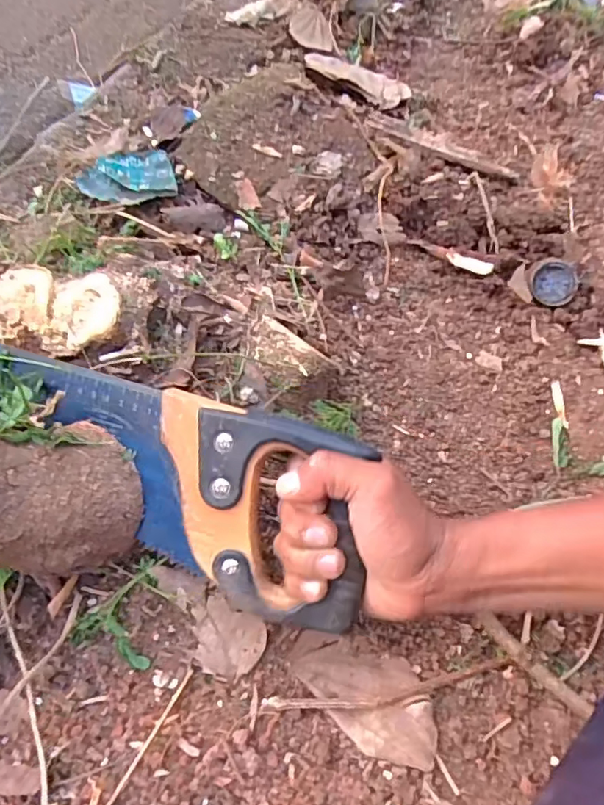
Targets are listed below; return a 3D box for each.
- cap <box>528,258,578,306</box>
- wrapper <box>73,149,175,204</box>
[{"bbox_3d":[0.215,-0.104,0.486,0.042,0.012,0.039,22,96,2],"label":"cap"},{"bbox_3d":[-0.158,-0.205,0.510,0.082,0.008,0.065,-16,64,-9],"label":"wrapper"}]

